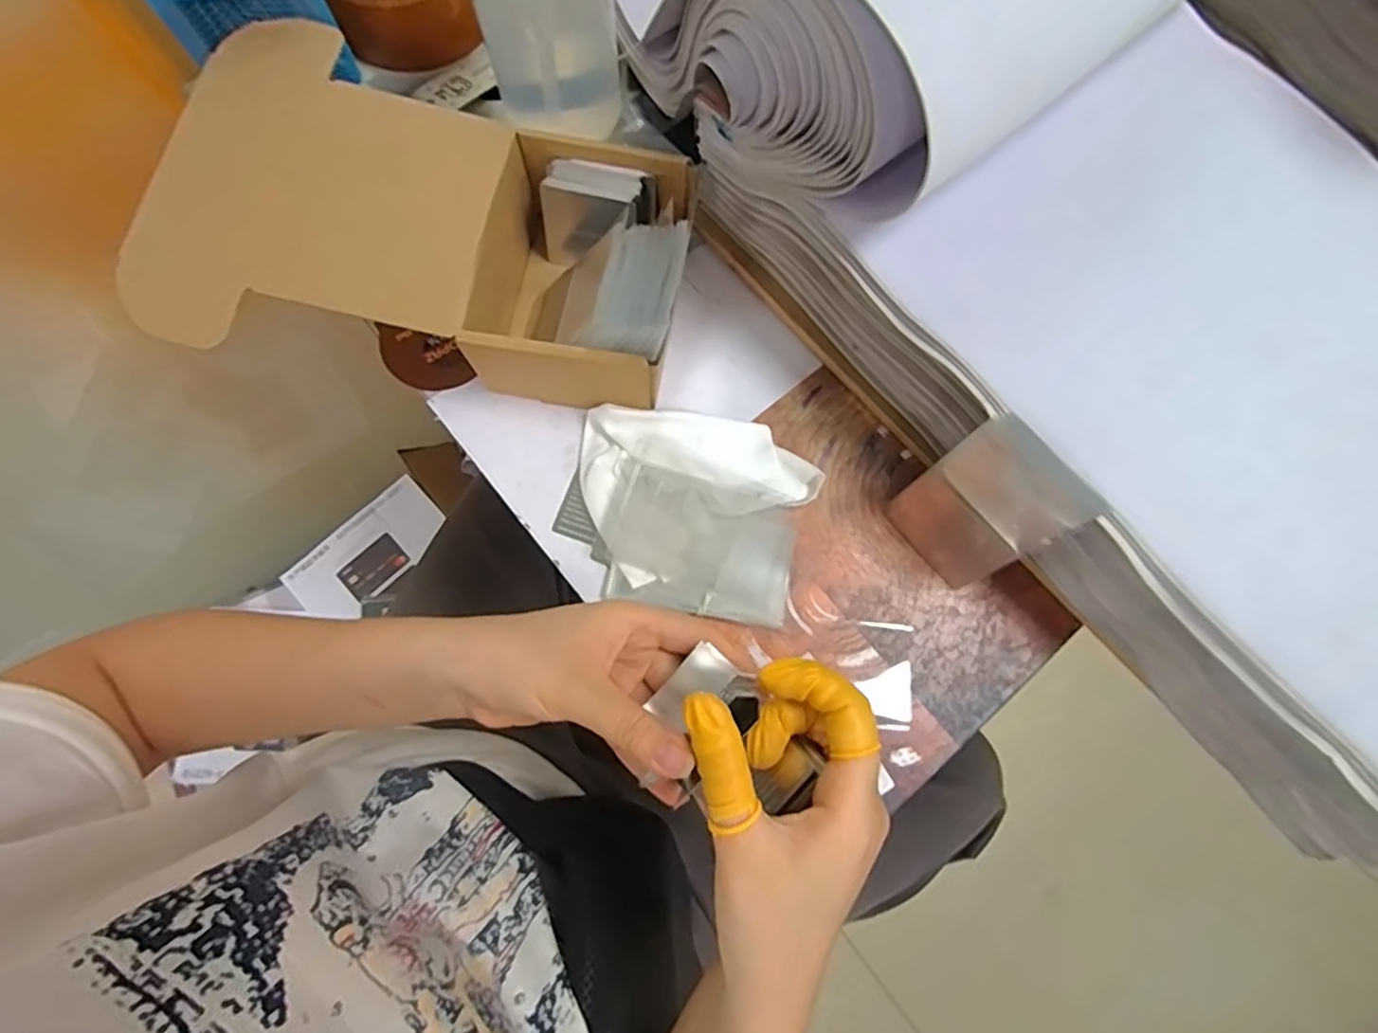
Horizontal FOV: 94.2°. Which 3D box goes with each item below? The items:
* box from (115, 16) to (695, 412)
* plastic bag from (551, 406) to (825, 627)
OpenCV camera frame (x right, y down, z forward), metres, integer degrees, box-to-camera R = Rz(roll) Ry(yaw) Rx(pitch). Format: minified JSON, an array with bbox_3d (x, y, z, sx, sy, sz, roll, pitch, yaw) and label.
[{"bbox_3d":[-0.129,-0.147,0.338,0.256,0.090,0.178,10,76,1],"label":"box"},{"bbox_3d":[-0.002,-0.004,0.343,0.126,0.016,0.105,10,76,1],"label":"plastic bag"}]

